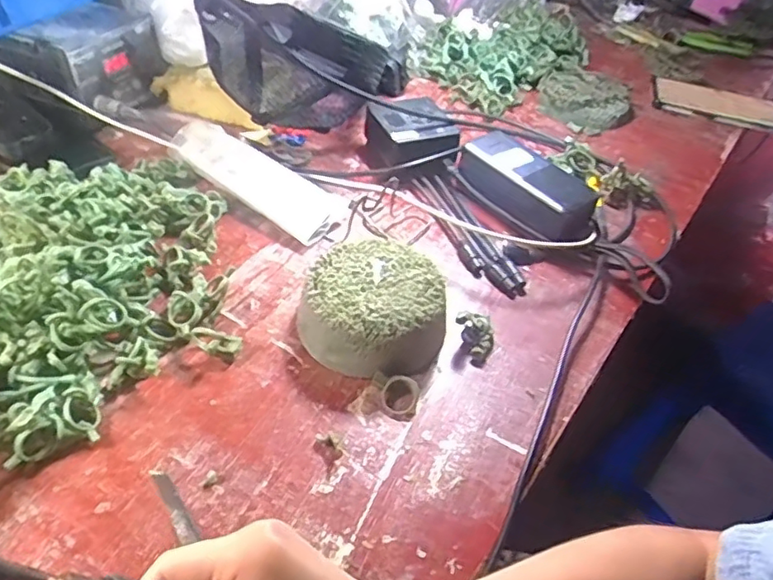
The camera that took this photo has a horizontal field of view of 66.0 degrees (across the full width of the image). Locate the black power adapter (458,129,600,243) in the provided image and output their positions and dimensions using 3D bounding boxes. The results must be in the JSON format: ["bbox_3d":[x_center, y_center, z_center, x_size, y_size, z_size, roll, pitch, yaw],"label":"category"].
[{"bbox_3d":[0.128,-0.092,0.555,0.062,0.049,0.142,-27,55,-28],"label":"black power adapter"}]

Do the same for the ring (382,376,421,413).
[{"bbox_3d":[0.010,0.072,0.409,0.025,0.011,0.026,-1,81,5],"label":"ring"}]

